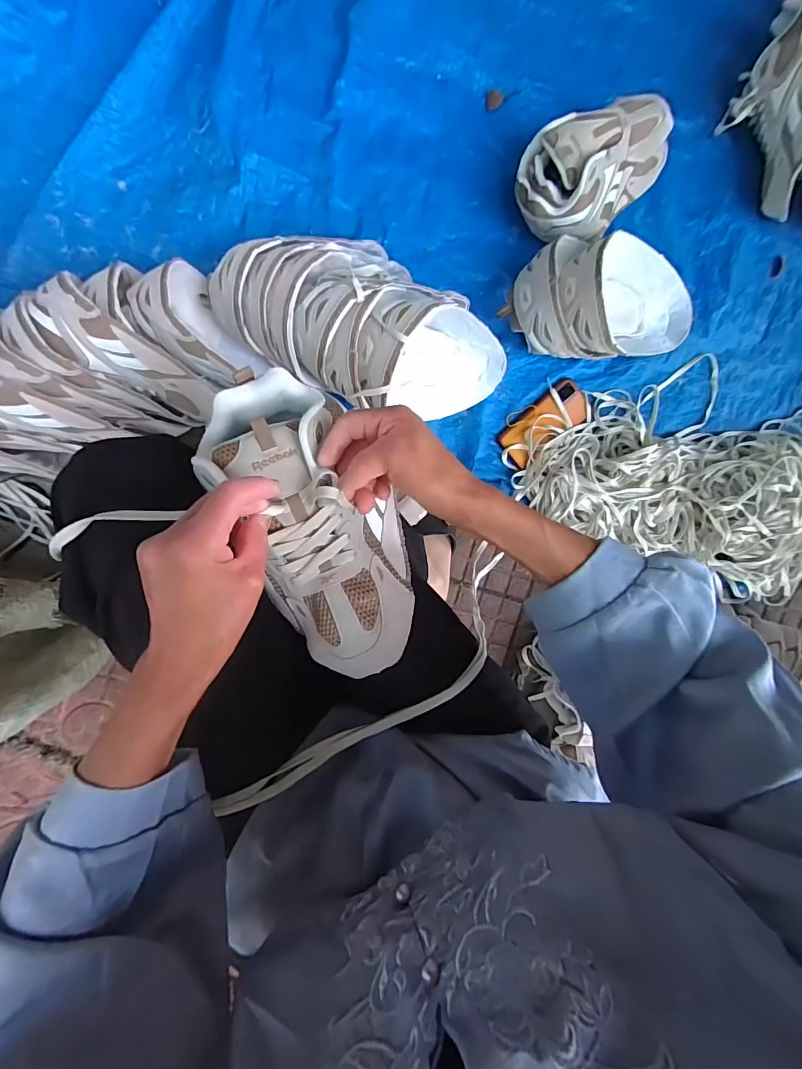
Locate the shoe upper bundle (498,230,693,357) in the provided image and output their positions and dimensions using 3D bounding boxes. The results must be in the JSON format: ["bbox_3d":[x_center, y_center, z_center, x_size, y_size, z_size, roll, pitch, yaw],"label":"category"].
[{"bbox_3d":[0.321,-0.353,0.654,0.313,0.098,0.160,-8,94,-6],"label":"shoe upper bundle"}]

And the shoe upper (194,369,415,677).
[{"bbox_3d":[-0.065,-0.007,0.341,0.113,0.065,0.245,-26,93,-4],"label":"shoe upper"}]

